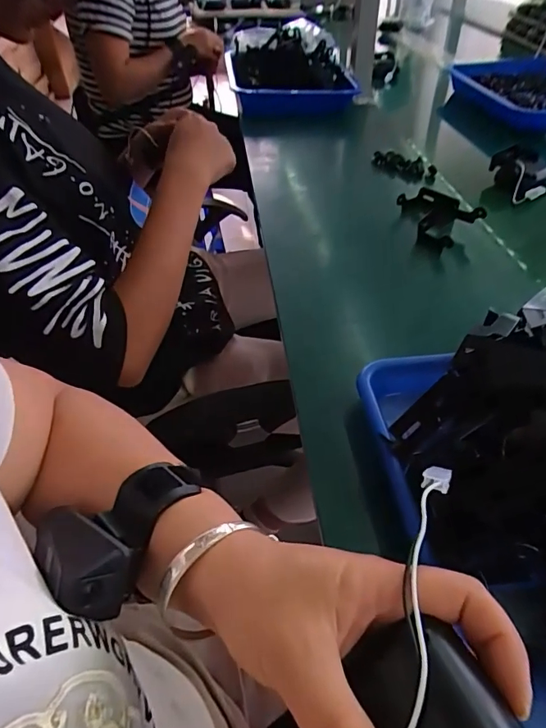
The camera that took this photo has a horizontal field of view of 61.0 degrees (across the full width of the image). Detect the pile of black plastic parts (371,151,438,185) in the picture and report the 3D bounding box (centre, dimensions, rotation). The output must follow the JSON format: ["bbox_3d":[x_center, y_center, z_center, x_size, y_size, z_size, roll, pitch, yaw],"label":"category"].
[{"bbox_3d":[0.206,-0.316,0.744,0.110,0.031,0.027,30,52,26],"label":"pile of black plastic parts"}]

